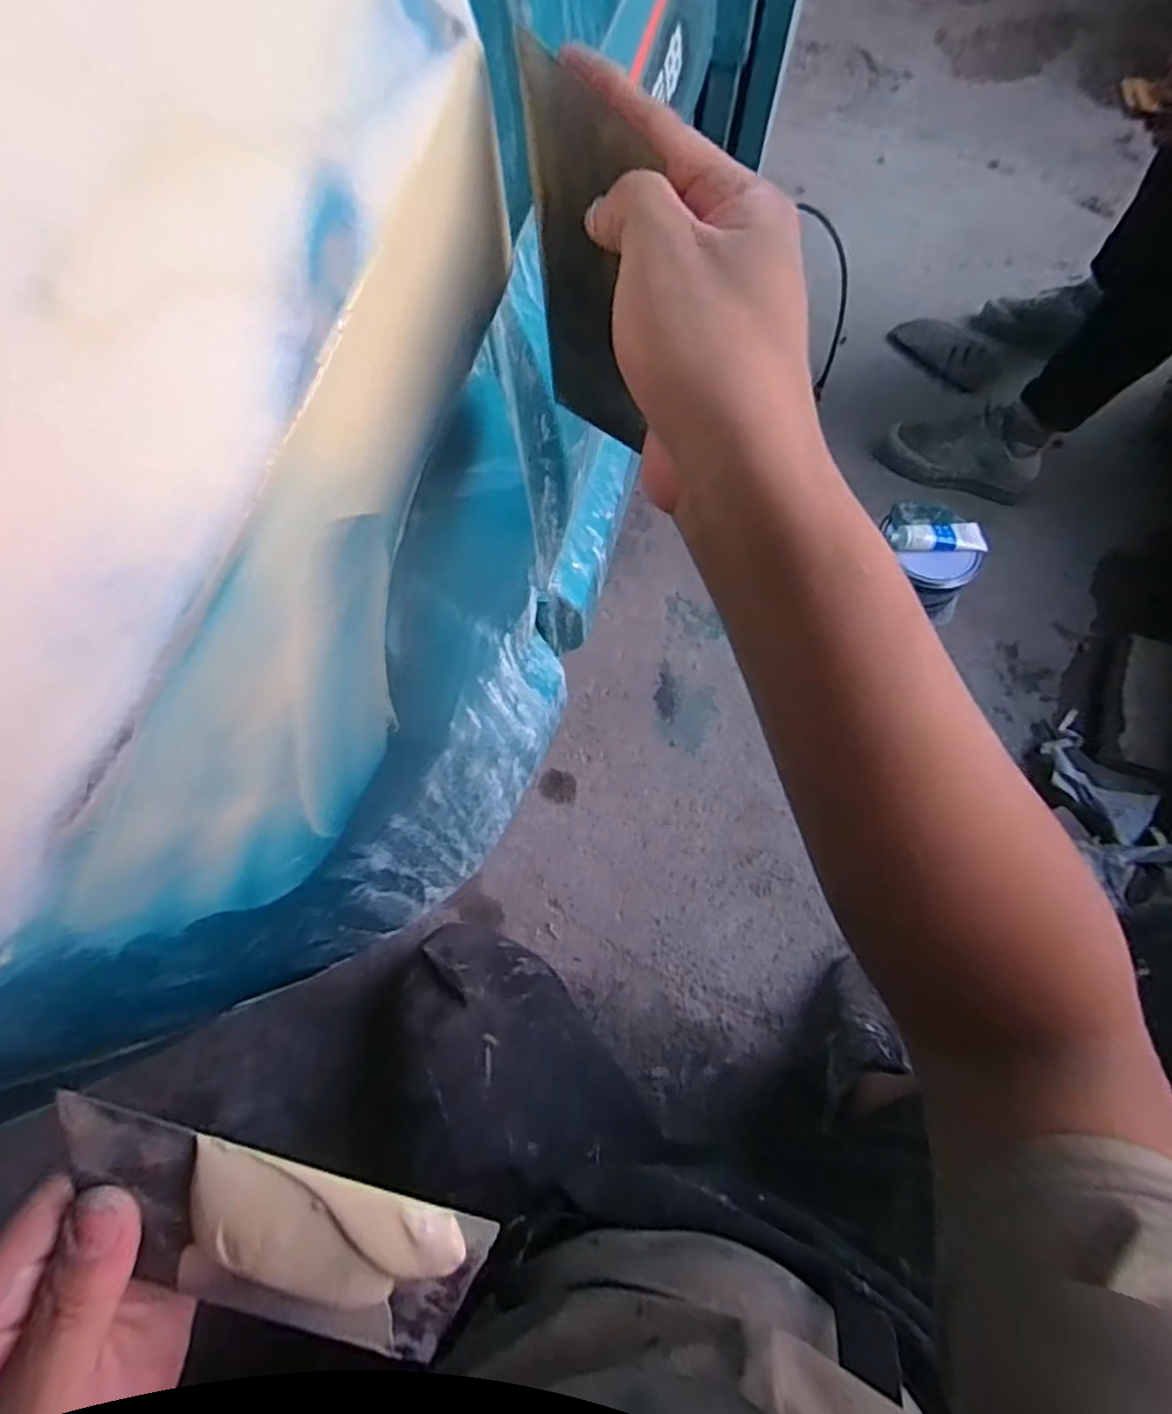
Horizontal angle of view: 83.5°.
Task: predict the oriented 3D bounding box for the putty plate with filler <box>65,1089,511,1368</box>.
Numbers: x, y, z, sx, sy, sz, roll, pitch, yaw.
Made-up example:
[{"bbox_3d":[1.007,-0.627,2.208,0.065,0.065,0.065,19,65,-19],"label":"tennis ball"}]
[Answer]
[{"bbox_3d":[-0.108,0.182,0.220,0.140,0.013,0.075,20,108,-4],"label":"putty plate with filler"}]

